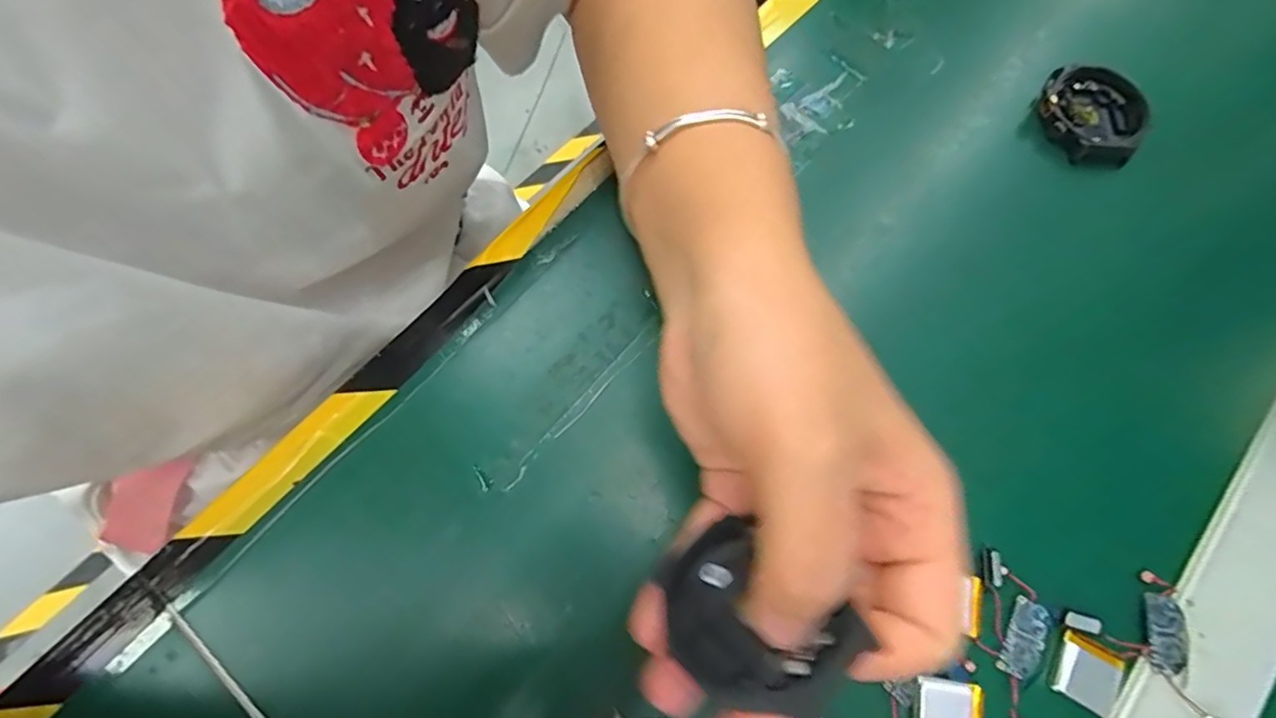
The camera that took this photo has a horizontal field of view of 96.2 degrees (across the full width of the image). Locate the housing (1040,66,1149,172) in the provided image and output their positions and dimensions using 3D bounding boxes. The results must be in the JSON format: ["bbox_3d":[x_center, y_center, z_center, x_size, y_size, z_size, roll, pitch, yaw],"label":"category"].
[{"bbox_3d":[0.226,-0.122,0.286,0.045,0.013,0.053,11,72,1],"label":"housing"}]

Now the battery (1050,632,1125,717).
[{"bbox_3d":[0.164,0.115,0.208,0.021,0.004,0.022,30,73,7],"label":"battery"}]

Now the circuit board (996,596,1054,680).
[{"bbox_3d":[0.144,0.104,0.212,0.014,0.004,0.027,27,73,7],"label":"circuit board"}]

